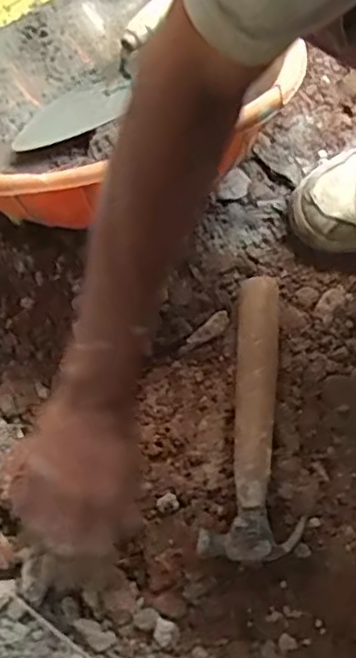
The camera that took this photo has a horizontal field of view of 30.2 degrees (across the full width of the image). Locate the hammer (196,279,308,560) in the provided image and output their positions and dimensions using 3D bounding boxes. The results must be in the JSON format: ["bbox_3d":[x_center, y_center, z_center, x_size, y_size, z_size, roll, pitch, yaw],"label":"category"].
[{"bbox_3d":[0.076,0.079,0.620,0.083,0.036,0.263,6,69,2],"label":"hammer"}]

